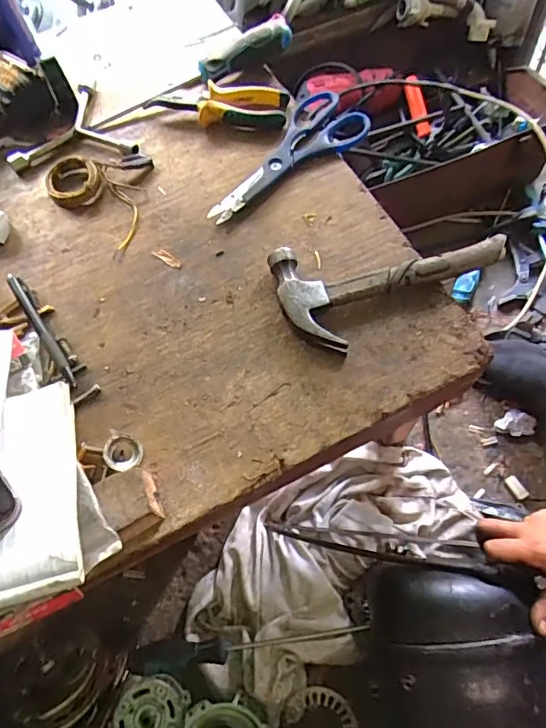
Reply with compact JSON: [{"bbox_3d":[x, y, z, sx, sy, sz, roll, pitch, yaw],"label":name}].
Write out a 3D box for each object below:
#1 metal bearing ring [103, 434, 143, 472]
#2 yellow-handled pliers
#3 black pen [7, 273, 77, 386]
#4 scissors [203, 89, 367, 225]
[{"bbox_3d":[-0.119,0.071,0.406,0.027,0.014,0.027,-1,65,3],"label":"metal bearing ring"},{"bbox_3d":[-0.058,-0.286,0.562,0.157,0.024,0.051,4,66,6],"label":"yellow-handled pliers"},{"bbox_3d":[-0.208,-0.033,0.460,0.013,0.016,0.133,-33,68,-11],"label":"black pen"},{"bbox_3d":[0.015,-0.210,0.526,0.077,0.018,0.199,38,73,18],"label":"scissors"}]

